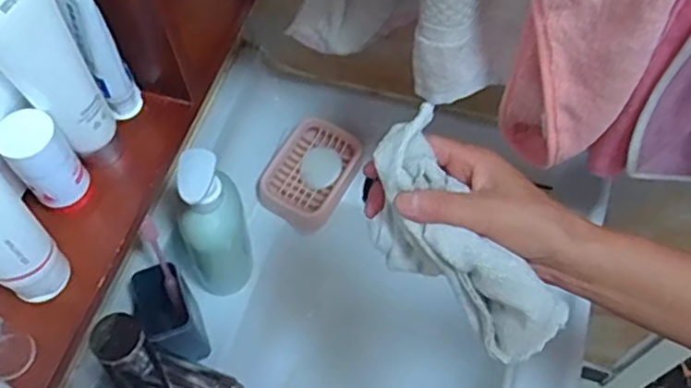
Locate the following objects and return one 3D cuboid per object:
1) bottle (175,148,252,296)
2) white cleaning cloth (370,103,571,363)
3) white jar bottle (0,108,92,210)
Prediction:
[{"bbox_3d":[-0.127,0.035,0.663,0.052,0.208,0.081,31,66,17],"label":"bottle"},{"bbox_3d":[0.071,0.034,0.430,0.064,0.061,0.165,-39,94,-18],"label":"white cleaning cloth"},{"bbox_3d":[-0.196,-0.022,0.432,0.036,0.067,0.031,-39,67,-18],"label":"white jar bottle"}]

